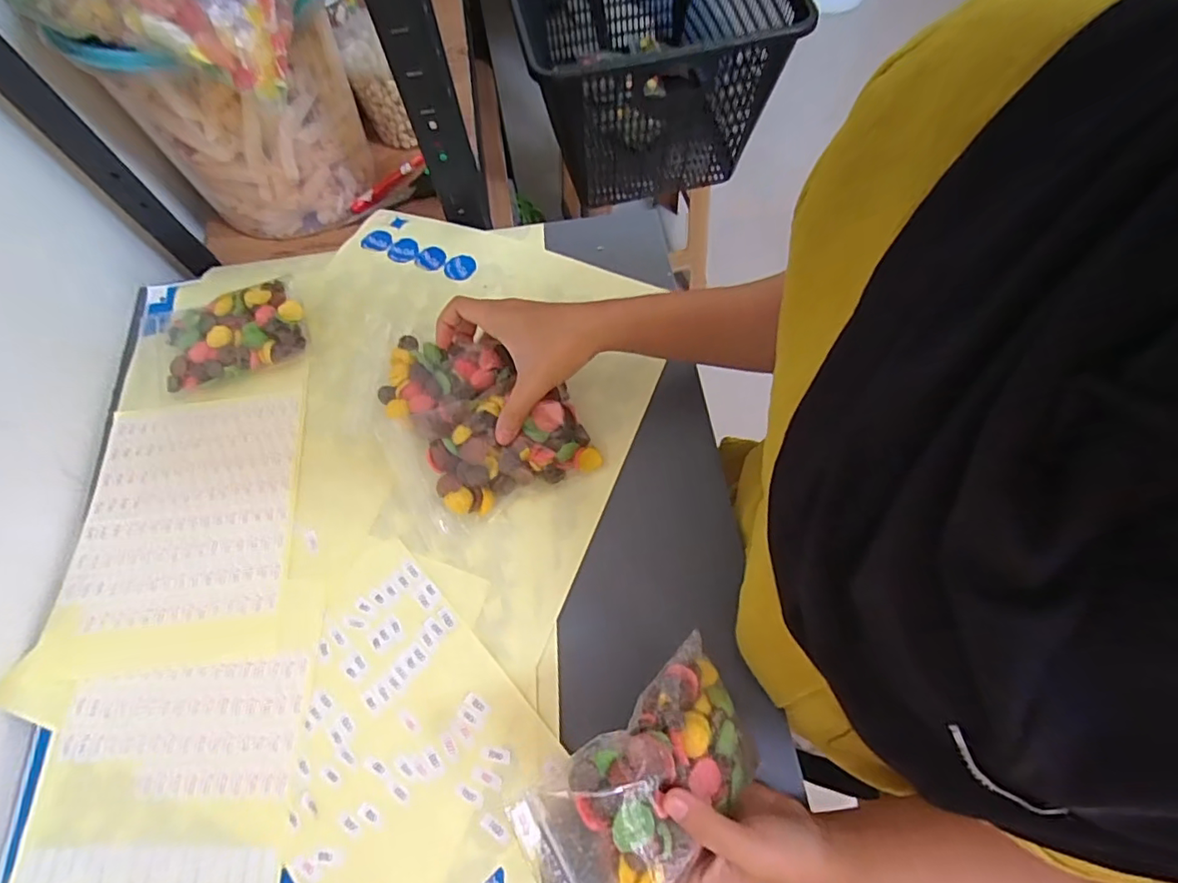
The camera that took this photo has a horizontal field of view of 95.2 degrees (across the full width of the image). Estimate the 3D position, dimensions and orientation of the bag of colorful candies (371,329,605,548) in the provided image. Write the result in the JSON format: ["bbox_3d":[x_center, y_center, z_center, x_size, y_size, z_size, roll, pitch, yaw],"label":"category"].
[{"bbox_3d":[-0.089,-0.019,0.409,0.140,0.045,0.153,-24,69,-7],"label":"bag of colorful candies"}]

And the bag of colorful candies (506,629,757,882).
[{"bbox_3d":[0.035,0.183,0.283,0.137,0.035,0.093,-29,90,-31],"label":"bag of colorful candies"}]

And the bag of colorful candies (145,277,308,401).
[{"bbox_3d":[-0.311,-0.088,0.453,0.137,0.026,0.082,-15,68,-4],"label":"bag of colorful candies"}]

